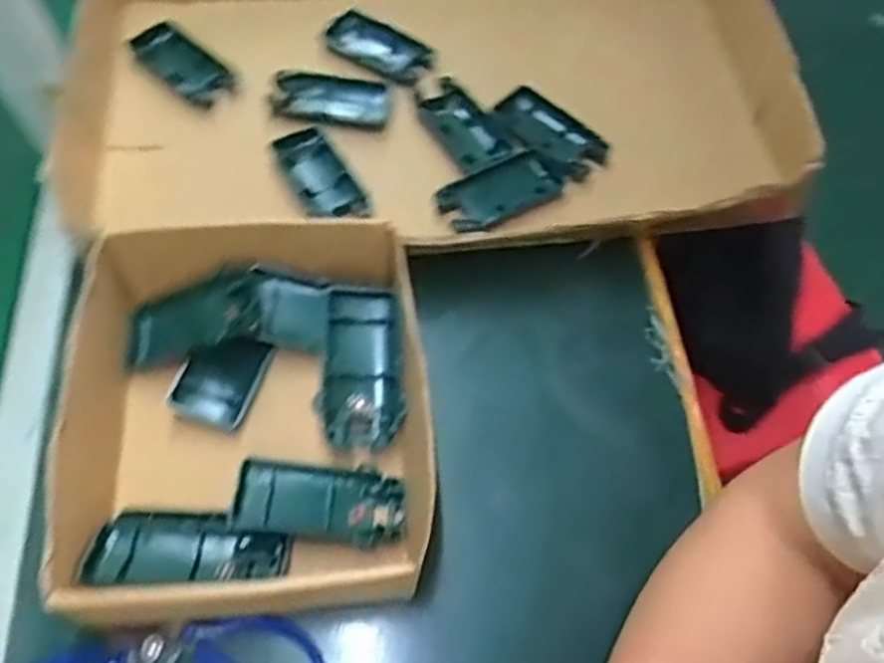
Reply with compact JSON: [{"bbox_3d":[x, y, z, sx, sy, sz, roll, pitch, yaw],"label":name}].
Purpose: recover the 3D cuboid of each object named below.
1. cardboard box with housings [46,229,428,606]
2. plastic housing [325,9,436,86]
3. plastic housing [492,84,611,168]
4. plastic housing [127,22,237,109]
[{"bbox_3d":[-0.106,0.043,0.426,0.186,0.072,0.226,-2,61,-1],"label":"cardboard box with housings"},{"bbox_3d":[-0.051,-0.234,0.607,0.088,0.014,0.040,35,67,18],"label":"plastic housing"},{"bbox_3d":[0.083,-0.154,0.571,0.091,0.015,0.044,35,67,18],"label":"plastic housing"},{"bbox_3d":[-0.207,-0.212,0.592,0.092,0.014,0.045,39,69,20],"label":"plastic housing"}]

